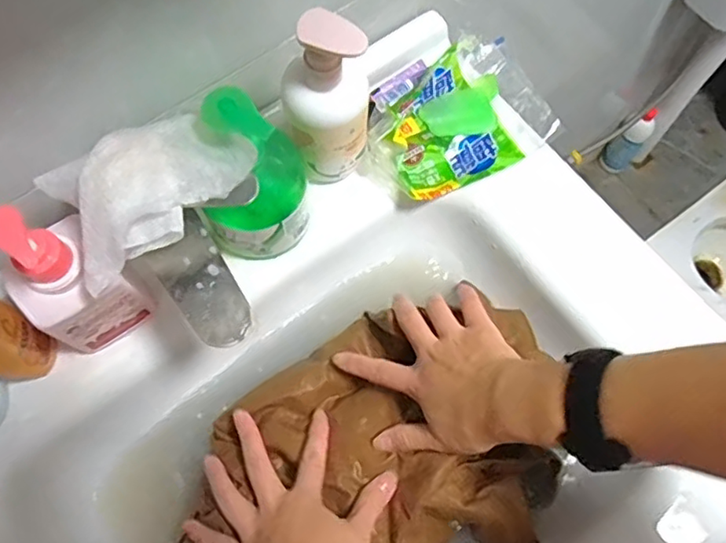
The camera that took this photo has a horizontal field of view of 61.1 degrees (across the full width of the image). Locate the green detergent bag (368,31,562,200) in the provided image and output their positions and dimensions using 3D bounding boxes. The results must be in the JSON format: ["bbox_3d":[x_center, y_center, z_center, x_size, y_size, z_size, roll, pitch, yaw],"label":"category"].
[{"bbox_3d":[0.079,-0.135,0.533,0.155,0.035,0.117,-29,71,-10],"label":"green detergent bag"}]

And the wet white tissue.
[{"bbox_3d":[-0.127,-0.052,0.372,0.118,0.036,0.070,-31,71,-11],"label":"wet white tissue"}]

